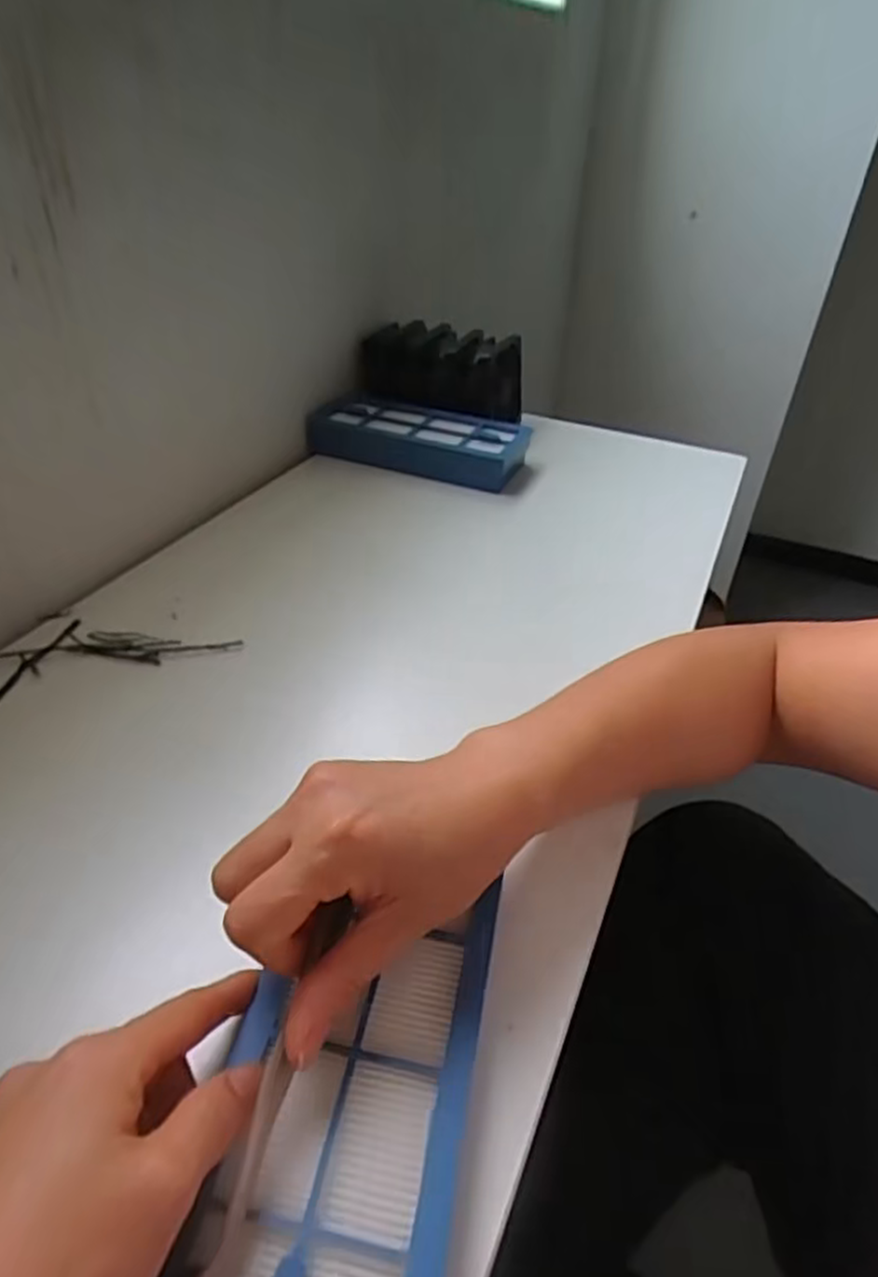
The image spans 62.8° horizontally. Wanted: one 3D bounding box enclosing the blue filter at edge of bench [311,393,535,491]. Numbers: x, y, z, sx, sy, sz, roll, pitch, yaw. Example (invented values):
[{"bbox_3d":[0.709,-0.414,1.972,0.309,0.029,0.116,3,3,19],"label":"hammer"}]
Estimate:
[{"bbox_3d":[-0.021,-0.199,0.718,0.210,0.038,0.089,13,38,13],"label":"blue filter at edge of bench"}]

